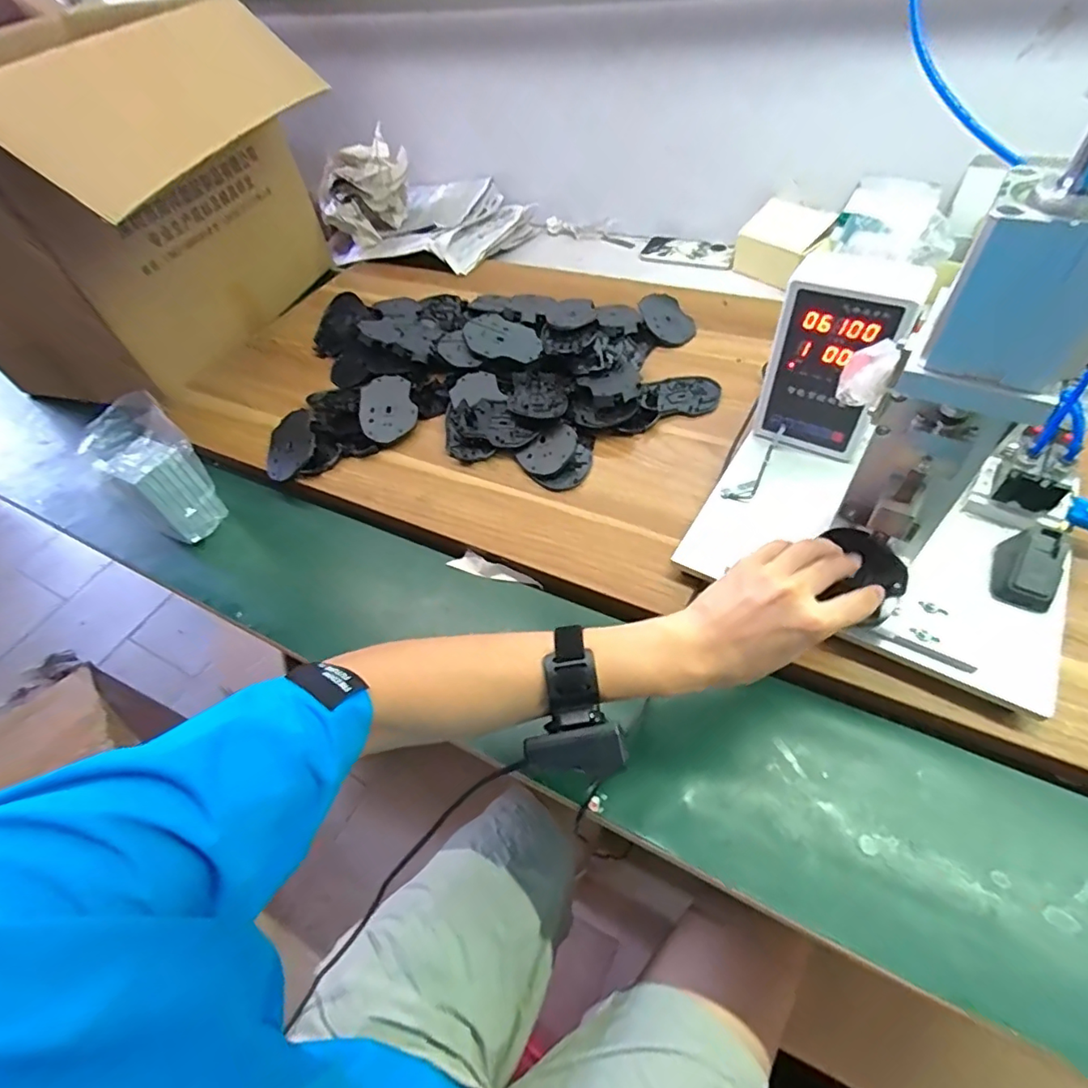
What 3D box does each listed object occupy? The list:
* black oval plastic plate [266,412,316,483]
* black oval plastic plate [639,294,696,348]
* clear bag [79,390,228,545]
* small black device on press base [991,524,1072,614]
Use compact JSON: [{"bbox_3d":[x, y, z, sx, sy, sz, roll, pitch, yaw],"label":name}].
[{"bbox_3d":[-0.336,-0.131,0.713,0.077,0.013,0.102,-22,58,15],"label":"black oval plastic plate"},{"bbox_3d":[0.184,-0.342,0.822,0.074,0.016,0.128,-12,52,-1],"label":"black oval plastic plate"},{"bbox_3d":[-0.446,-0.077,0.635,0.079,0.149,0.093,33,63,28],"label":"clear bag"},{"bbox_3d":[0.412,0.020,0.459,0.041,0.034,0.064,25,60,24],"label":"small black device on press base"}]

